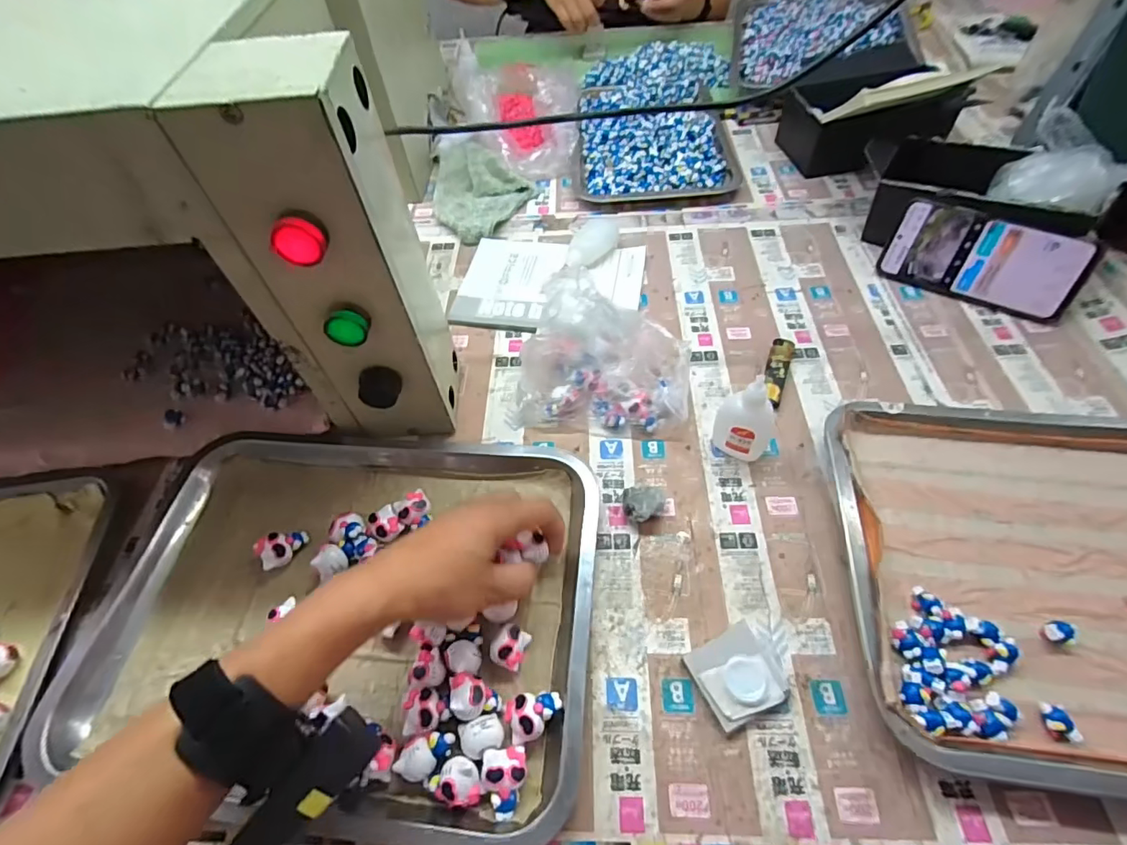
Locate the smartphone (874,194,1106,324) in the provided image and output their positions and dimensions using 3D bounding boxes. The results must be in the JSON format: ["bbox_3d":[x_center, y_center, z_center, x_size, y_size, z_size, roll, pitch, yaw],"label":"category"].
[{"bbox_3d":[0.421,-0.166,0.523,0.166,0.083,0.015,29,31,23],"label":"smartphone"}]

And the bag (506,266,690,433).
[{"bbox_3d":[0.033,-0.062,0.459,0.153,0.094,0.104,3,58,6],"label":"bag"}]

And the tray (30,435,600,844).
[{"bbox_3d":[-0.159,0.128,0.381,0.357,0.036,0.275,3,58,6],"label":"tray"}]

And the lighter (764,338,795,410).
[{"bbox_3d":[0.203,-0.049,0.491,0.021,0.013,0.088,18,61,15],"label":"lighter"}]

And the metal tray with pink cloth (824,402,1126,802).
[{"bbox_3d":[0.361,0.101,0.367,0.308,0.035,0.279,5,58,7],"label":"metal tray with pink cloth"}]

